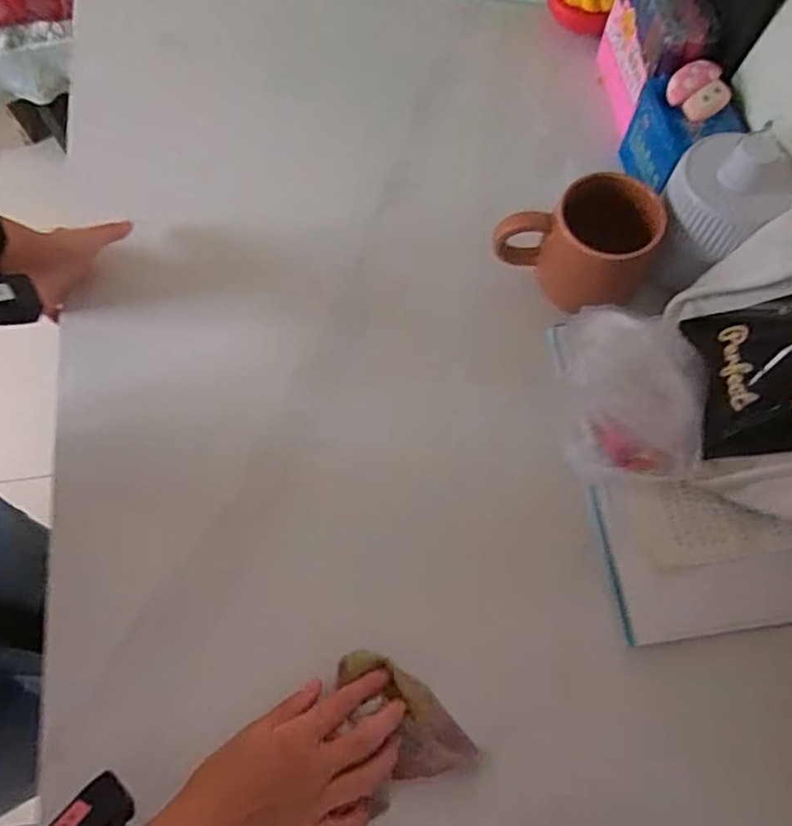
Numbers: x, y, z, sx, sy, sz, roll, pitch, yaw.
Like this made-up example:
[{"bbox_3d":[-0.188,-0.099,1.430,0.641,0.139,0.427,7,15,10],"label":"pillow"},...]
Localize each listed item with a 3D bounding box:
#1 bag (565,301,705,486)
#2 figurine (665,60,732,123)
[{"bbox_3d":[0.175,-0.016,0.486,0.100,0.049,0.127,-4,69,-1],"label":"bag"},{"bbox_3d":[0.254,-0.271,0.544,0.046,0.018,0.047,0,69,0],"label":"figurine"}]

